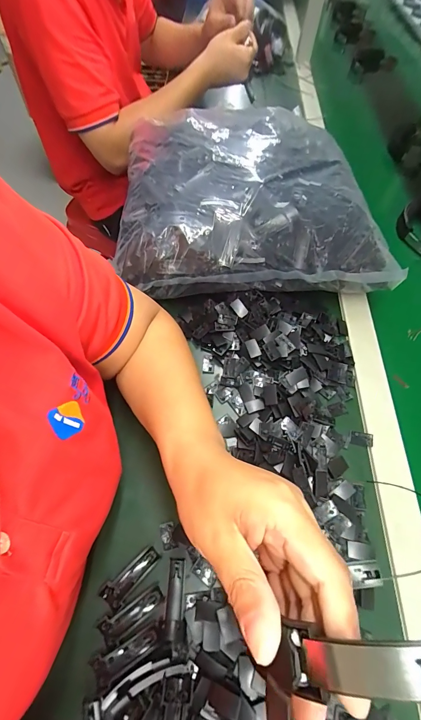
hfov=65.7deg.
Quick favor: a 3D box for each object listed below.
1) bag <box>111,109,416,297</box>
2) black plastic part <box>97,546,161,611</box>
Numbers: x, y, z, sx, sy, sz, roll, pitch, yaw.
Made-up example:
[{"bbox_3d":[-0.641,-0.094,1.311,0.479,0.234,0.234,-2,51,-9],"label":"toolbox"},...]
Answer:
[{"bbox_3d":[0.064,-0.221,0.472,0.368,0.160,0.247,-3,61,-4],"label":"bag"},{"bbox_3d":[-0.075,0.205,0.307,0.059,0.008,0.021,-38,68,-21],"label":"black plastic part"}]

